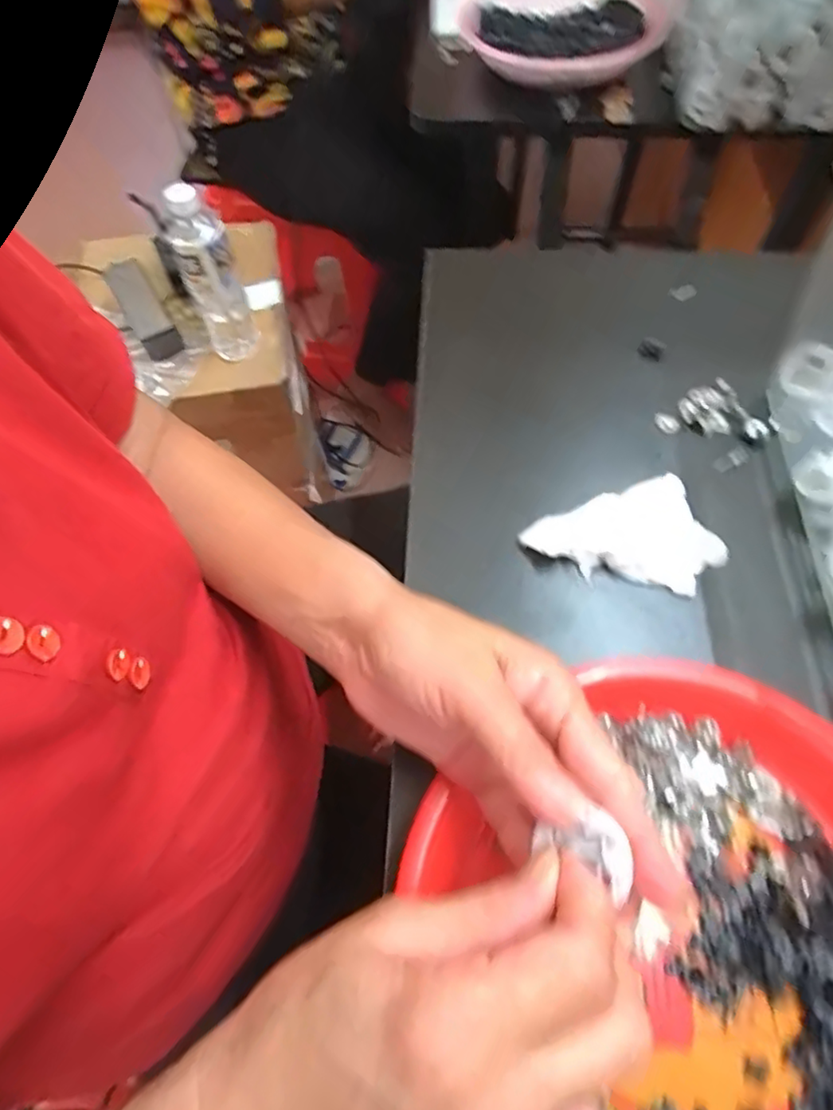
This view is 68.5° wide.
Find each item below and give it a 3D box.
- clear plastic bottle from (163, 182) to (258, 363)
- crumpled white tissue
[{"bbox_3d":[-0.243,-0.328,0.736,0.064,0.209,0.053,-20,63,-8],"label":"clear plastic bottle"},{"bbox_3d":[0.120,-0.006,0.348,0.103,0.020,0.063,-16,63,-6],"label":"crumpled white tissue"}]

